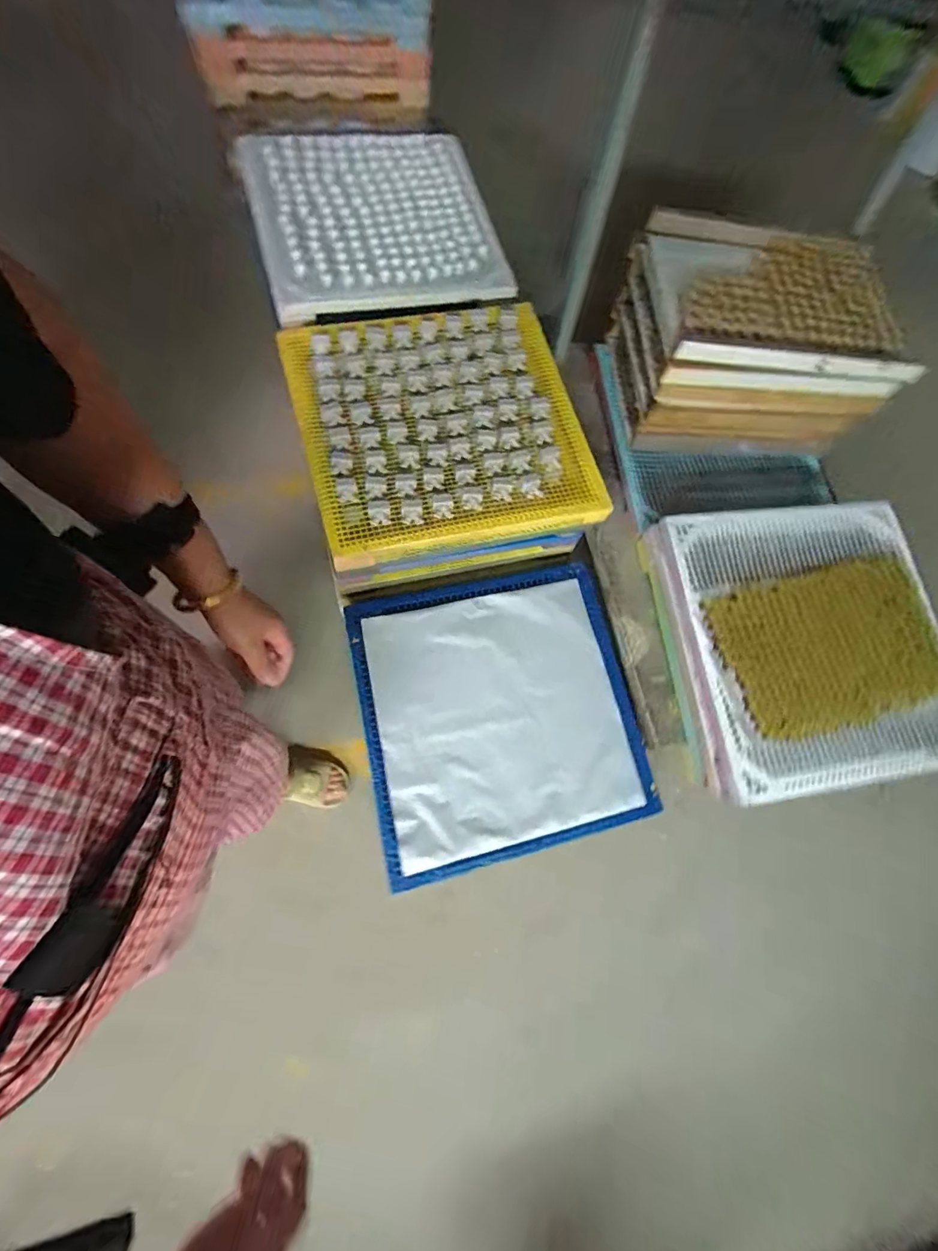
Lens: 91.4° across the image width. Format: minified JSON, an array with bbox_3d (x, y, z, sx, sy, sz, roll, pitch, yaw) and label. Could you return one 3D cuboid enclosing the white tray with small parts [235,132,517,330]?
[{"bbox_3d":[-0.250,-1.083,1.219,0.604,0.050,0.643,-15,77,-10],"label":"white tray with small parts"}]

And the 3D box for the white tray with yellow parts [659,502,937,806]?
[{"bbox_3d":[0.774,0.026,1.007,0.574,0.059,0.610,-6,77,-7],"label":"white tray with yellow parts"}]

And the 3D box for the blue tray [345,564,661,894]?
[{"bbox_3d":[0.082,0.185,1.054,0.621,0.052,0.615,-11,74,-9],"label":"blue tray"}]

